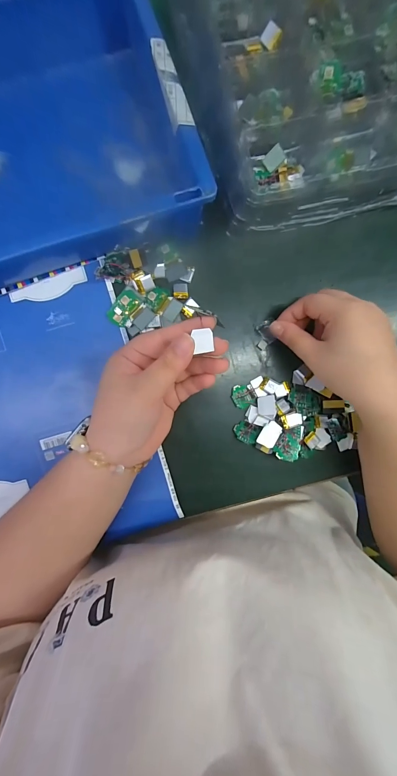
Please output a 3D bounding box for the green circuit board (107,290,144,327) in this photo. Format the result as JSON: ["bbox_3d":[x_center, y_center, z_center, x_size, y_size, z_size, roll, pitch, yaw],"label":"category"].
[{"bbox_3d":[-0.071,-0.077,0.292,0.023,0.006,0.036,37,96,-17],"label":"green circuit board"}]

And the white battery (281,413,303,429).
[{"bbox_3d":[0.098,0.034,0.311,0.023,0.007,0.013,-14,95,-5],"label":"white battery"}]

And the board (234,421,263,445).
[{"bbox_3d":[0.051,0.046,0.314,0.026,0.004,0.022,24,76,19],"label":"board"}]

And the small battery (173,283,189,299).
[{"bbox_3d":[-0.018,-0.099,0.303,0.015,0.004,0.015,1,94,-6],"label":"small battery"}]

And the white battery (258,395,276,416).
[{"bbox_3d":[0.071,0.018,0.314,0.018,0.004,0.022,0,69,11],"label":"white battery"}]

